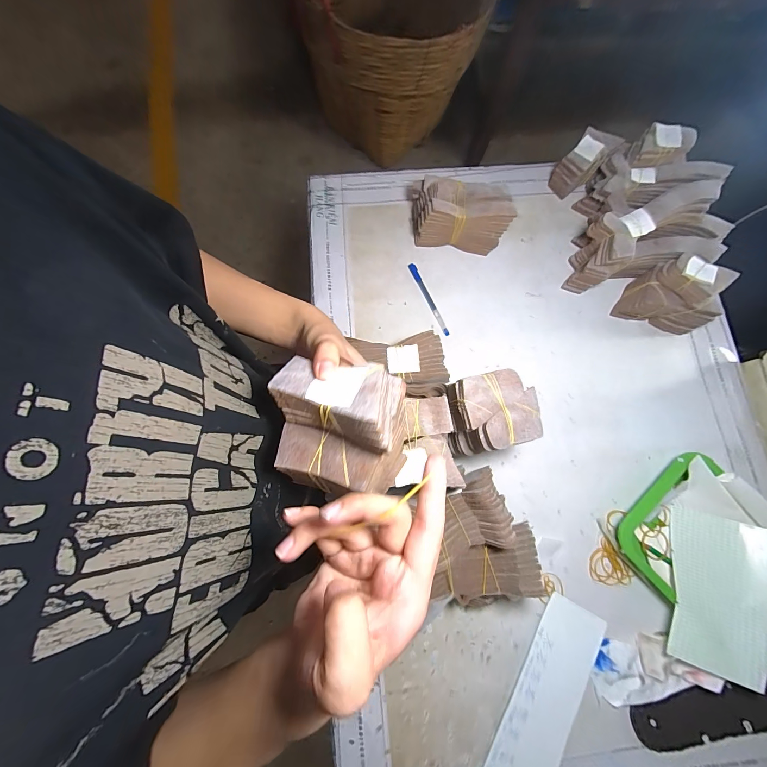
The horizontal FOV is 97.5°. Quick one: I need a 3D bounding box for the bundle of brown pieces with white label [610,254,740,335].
[{"bbox_3d":[0.470,-0.149,0.545,0.128,0.114,0.082,12,78,1],"label":"bundle of brown pieces with white label"}]

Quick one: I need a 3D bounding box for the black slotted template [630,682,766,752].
[{"bbox_3d":[0.477,0.447,0.465,0.269,0.009,0.069,-10,79,-4],"label":"black slotted template"}]

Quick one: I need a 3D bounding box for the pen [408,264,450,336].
[{"bbox_3d":[0.079,-0.147,0.583,0.011,0.006,0.141,-24,80,-6],"label":"pen"}]

